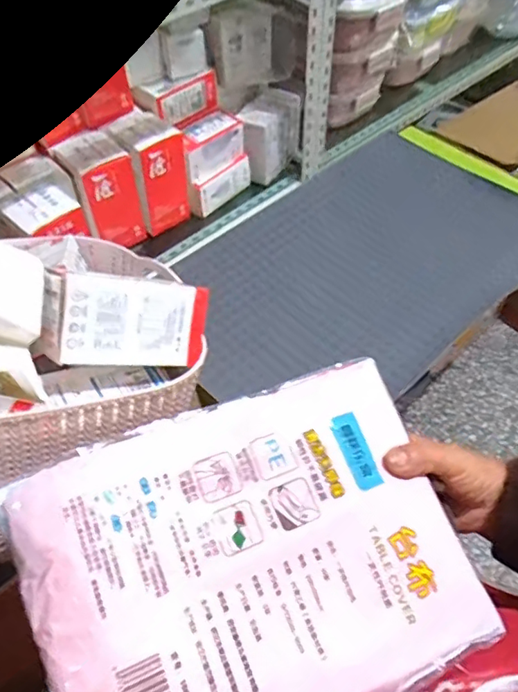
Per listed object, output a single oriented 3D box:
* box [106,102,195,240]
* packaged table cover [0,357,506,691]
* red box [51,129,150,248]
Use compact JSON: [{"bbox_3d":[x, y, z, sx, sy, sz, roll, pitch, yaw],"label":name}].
[{"bbox_3d":[-0.172,-0.275,0.879,0.095,0.163,0.094,-27,57,-19],"label":"box"},{"bbox_3d":[0.004,0.130,0.340,0.264,0.017,0.199,-17,70,-21],"label":"packaged table cover"},{"bbox_3d":[-0.241,-0.236,0.841,0.089,0.151,0.091,-27,57,-19],"label":"red box"}]

